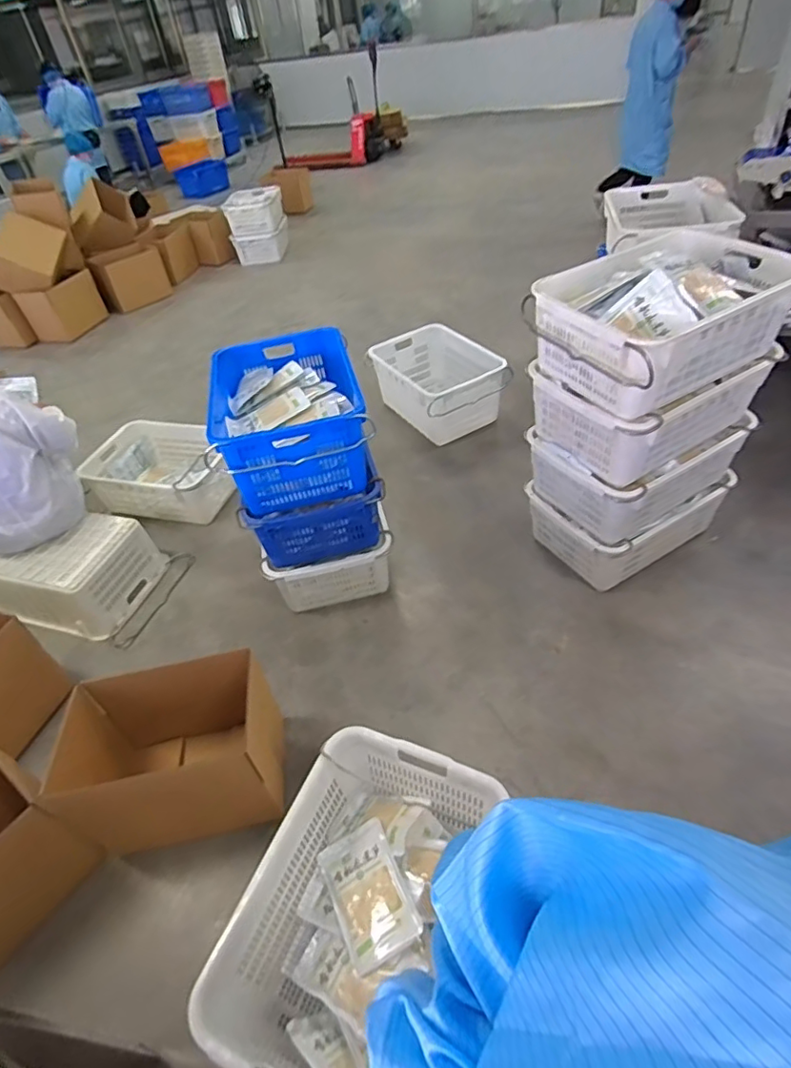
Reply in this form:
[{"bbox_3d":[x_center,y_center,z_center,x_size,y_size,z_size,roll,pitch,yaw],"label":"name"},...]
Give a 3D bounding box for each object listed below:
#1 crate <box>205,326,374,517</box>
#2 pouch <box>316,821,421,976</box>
[{"bbox_3d":[-0.338,-0.377,1.766,0.435,0.274,0.617,-14,44,-5],"label":"crate"},{"bbox_3d":[-0.062,0.780,1.219,0.171,0.028,0.269,-37,40,-3],"label":"pouch"}]

